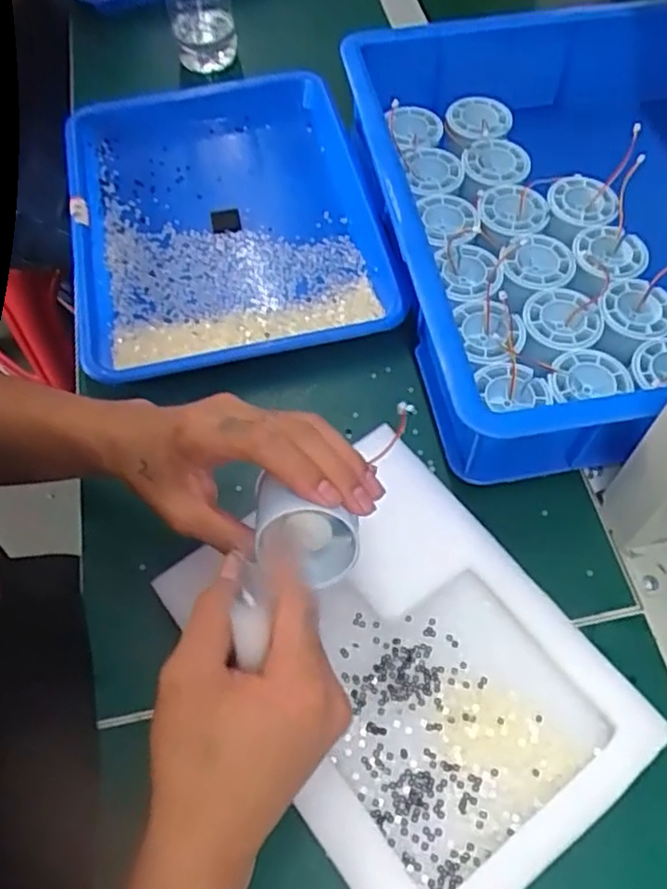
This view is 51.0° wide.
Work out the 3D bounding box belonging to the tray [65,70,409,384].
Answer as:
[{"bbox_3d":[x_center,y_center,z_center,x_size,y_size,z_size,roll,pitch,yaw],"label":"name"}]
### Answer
[{"bbox_3d":[-0.099,-0.202,0.631,0.259,0.051,0.328,-12,60,-5],"label":"tray"}]

